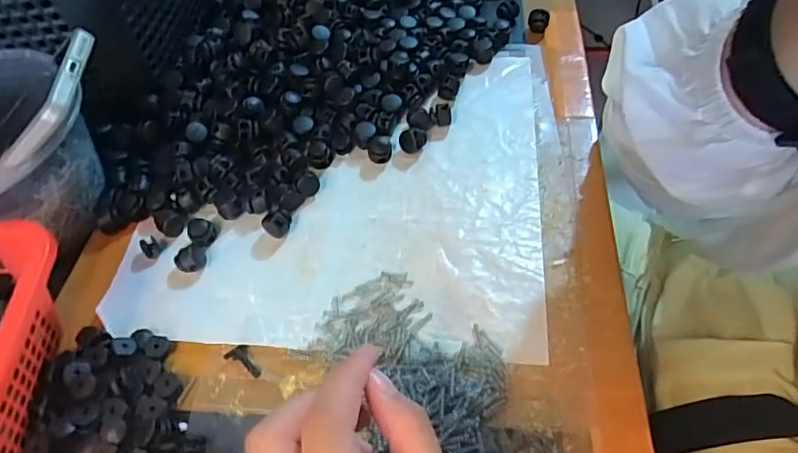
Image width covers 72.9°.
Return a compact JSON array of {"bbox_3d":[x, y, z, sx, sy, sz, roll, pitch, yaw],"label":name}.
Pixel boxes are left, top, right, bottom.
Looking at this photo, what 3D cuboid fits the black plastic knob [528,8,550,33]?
[{"bbox_3d":[0.118,-0.174,0.456,0.017,0.018,0.009,8,56,11],"label":"black plastic knob"}]

